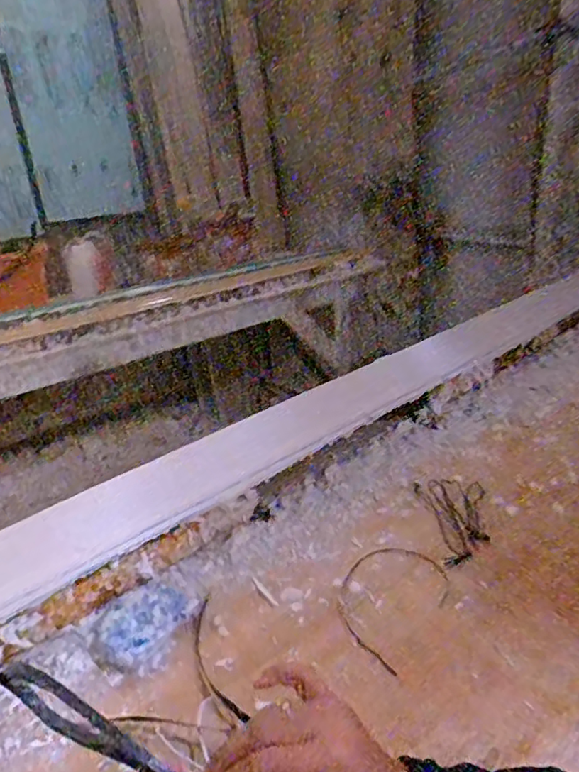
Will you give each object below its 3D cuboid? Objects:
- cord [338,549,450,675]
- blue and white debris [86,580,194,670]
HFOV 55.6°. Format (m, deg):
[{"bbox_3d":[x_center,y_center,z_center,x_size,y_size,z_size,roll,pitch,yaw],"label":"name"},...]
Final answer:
[{"bbox_3d":[0.100,0.215,0.564,0.100,0.009,0.148,16,31,37],"label":"cord"},{"bbox_3d":[-0.141,0.225,0.527,0.095,0.024,0.071,-21,29,-33],"label":"blue and white debris"}]

